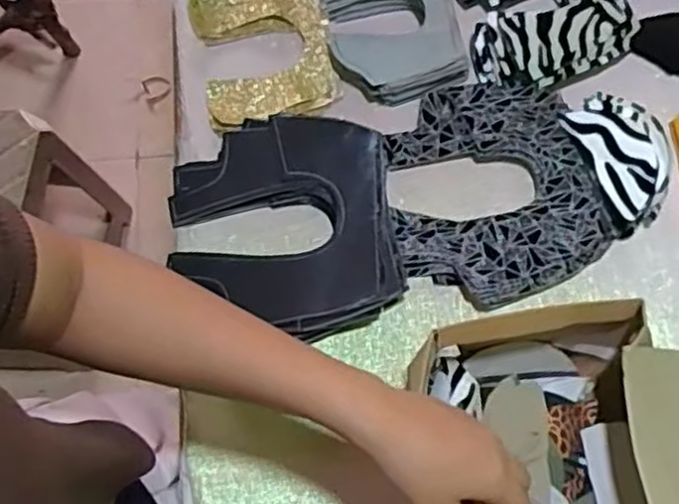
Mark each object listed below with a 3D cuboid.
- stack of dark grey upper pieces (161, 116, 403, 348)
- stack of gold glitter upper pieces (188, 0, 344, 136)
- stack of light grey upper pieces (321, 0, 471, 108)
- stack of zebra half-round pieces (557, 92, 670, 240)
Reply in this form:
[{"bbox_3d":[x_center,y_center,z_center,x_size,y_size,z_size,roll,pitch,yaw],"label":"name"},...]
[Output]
[{"bbox_3d":[-0.048,-0.024,0.623,0.183,0.030,0.197,-7,71,-5],"label":"stack of dark grey upper pieces"},{"bbox_3d":[-0.072,-0.195,0.698,0.123,0.010,0.159,-12,71,-6],"label":"stack of gold glitter upper pieces"},{"bbox_3d":[0.049,-0.223,0.694,0.123,0.031,0.166,-11,71,-6],"label":"stack of light grey upper pieces"},{"bbox_3d":[0.249,-0.080,0.640,0.065,0.050,0.118,-18,72,-8],"label":"stack of zebra half-round pieces"}]

